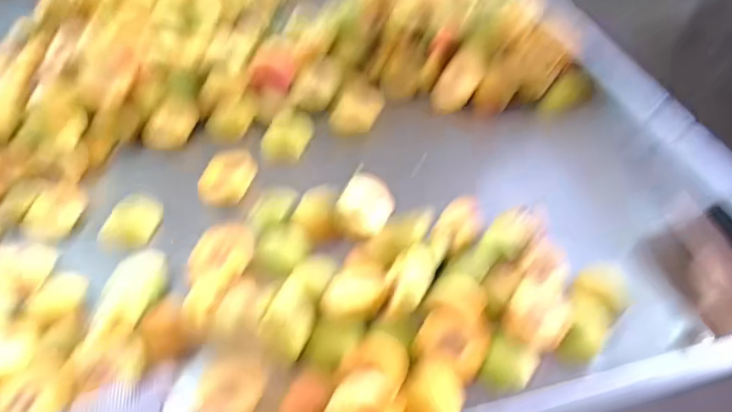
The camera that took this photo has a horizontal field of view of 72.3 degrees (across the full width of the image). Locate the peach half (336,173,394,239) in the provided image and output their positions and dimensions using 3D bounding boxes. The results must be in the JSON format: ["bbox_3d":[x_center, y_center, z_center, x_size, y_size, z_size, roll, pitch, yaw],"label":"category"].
[{"bbox_3d":[-0.001,0.002,0.594,0.059,0.030,0.072,26,71,2],"label":"peach half"}]

